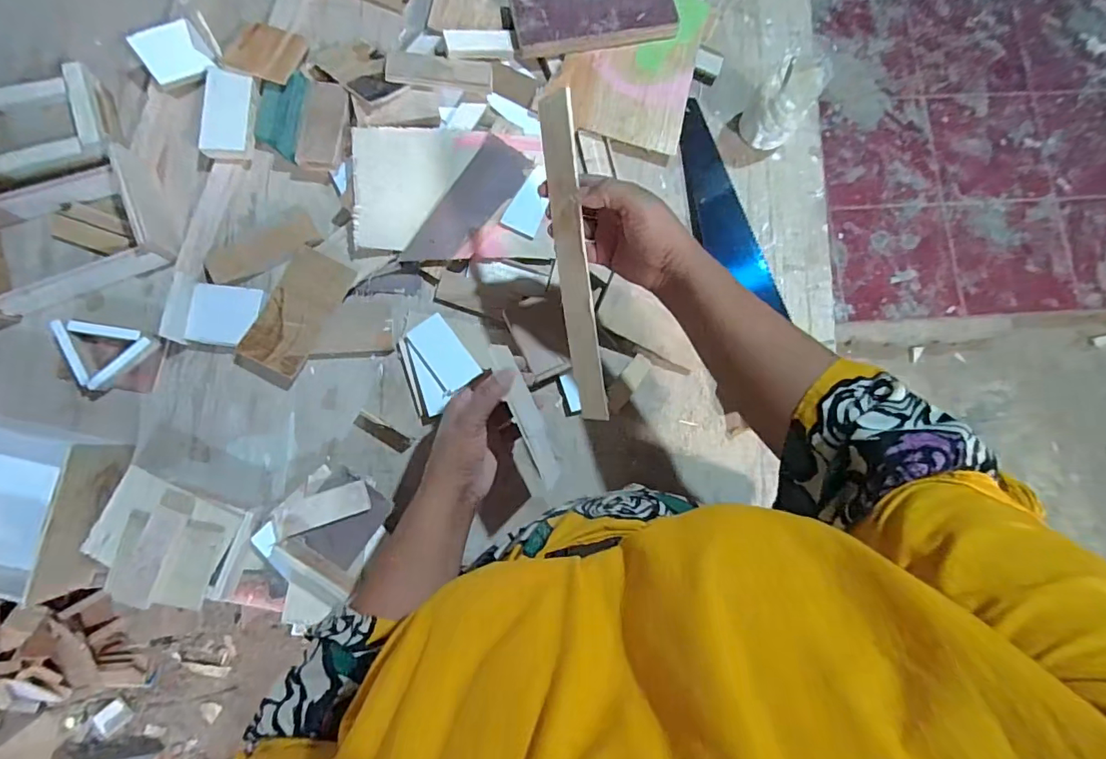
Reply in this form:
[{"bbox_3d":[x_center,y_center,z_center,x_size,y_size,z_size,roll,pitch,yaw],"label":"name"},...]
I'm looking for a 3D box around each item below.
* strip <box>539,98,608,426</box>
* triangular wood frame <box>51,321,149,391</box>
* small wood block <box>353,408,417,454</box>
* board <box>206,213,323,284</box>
[{"bbox_3d":[0.017,-0.096,0.417,0.031,0.005,0.264,0,102,38],"label":"strip"},{"bbox_3d":[-0.467,-0.025,0.509,0.087,0.024,0.067,12,82,-2],"label":"triangular wood frame"},{"bbox_3d":[-0.183,0.056,0.527,0.066,0.016,0.020,31,82,0],"label":"small wood block"},{"bbox_3d":[-0.321,-0.147,0.545,0.120,0.008,0.050,-26,86,-7],"label":"board"}]

